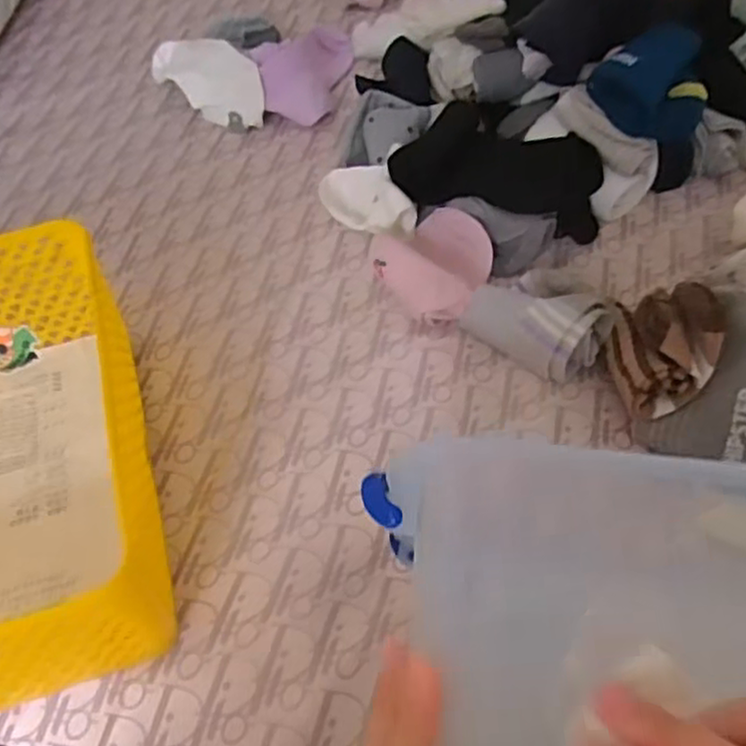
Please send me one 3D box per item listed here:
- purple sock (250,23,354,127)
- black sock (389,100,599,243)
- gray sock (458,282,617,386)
[{"bbox_3d":[-0.066,-0.306,0.702,0.071,0.057,0.125,13,59,13],"label":"purple sock"},{"bbox_3d":[0.105,-0.169,0.576,0.173,0.055,0.083,12,58,-2],"label":"black sock"},{"bbox_3d":[0.118,-0.038,0.518,0.096,0.052,0.054,35,66,24],"label":"gray sock"}]

